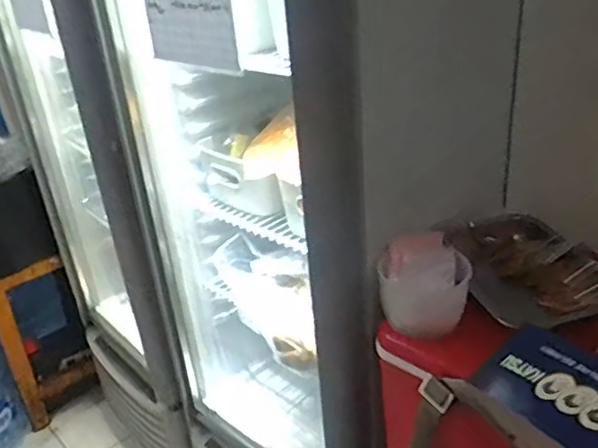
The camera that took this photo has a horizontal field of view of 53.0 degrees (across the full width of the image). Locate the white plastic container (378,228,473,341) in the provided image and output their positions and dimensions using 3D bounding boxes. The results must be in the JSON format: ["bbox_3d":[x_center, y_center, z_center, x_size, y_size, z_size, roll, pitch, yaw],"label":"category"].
[{"bbox_3d":[0.174,0.080,0.834,0.122,0.110,0.093,2,28,14],"label":"white plastic container"}]

